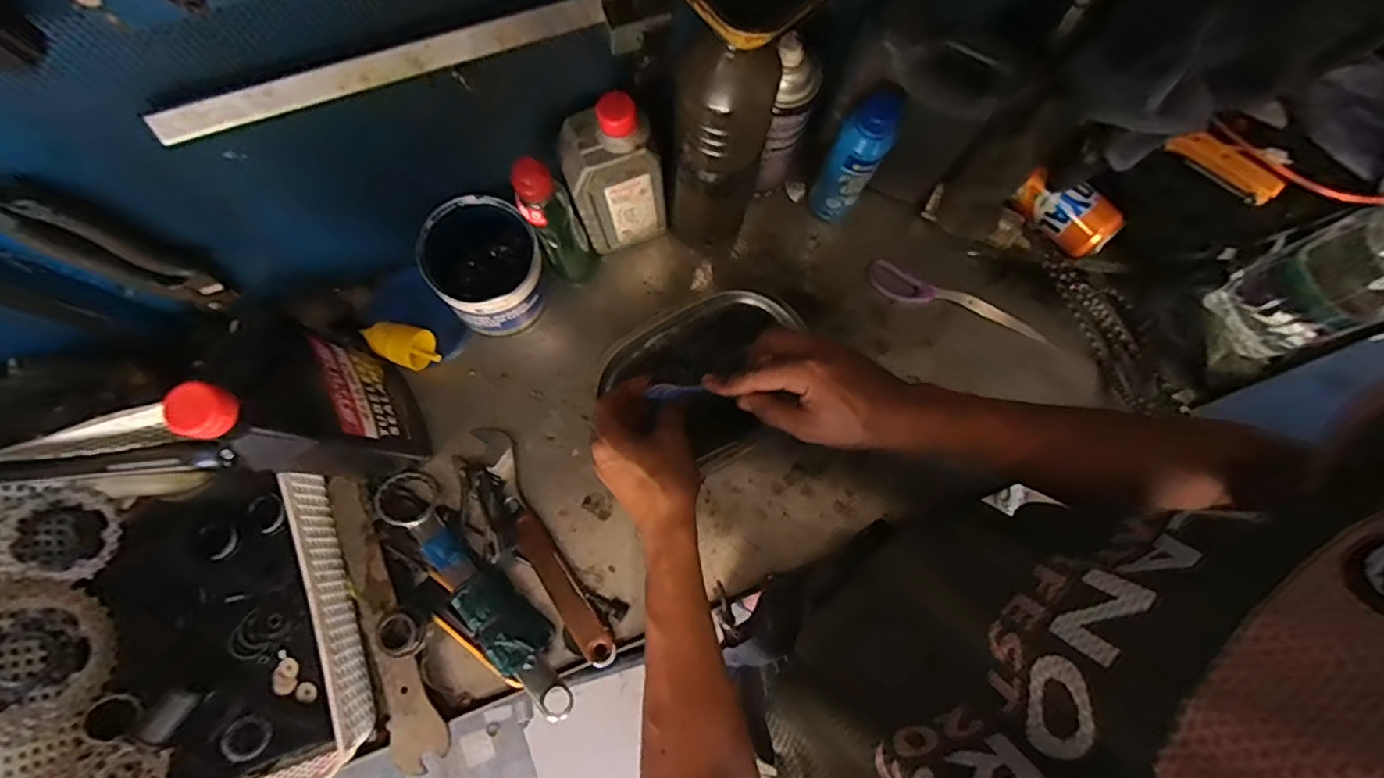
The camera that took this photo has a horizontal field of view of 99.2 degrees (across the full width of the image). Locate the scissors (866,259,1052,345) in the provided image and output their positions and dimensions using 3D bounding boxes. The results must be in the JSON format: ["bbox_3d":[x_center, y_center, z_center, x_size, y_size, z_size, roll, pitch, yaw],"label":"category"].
[{"bbox_3d":[0.273,-0.084,0.611,0.191,0.008,0.035,25,79,5],"label":"scissors"}]

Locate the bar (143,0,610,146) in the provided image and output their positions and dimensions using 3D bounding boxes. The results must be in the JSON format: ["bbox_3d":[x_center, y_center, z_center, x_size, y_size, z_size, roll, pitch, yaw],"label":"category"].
[{"bbox_3d":[-0.185,-0.199,0.363,0.271,0.016,0.009,-21,36,-8],"label":"bar"}]

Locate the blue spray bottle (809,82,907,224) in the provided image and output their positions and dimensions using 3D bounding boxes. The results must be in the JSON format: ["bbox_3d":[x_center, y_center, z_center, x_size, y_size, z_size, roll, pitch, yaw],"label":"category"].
[{"bbox_3d":[0.154,-0.216,0.562,0.052,0.153,0.052,0,78,-1],"label":"blue spray bottle"}]

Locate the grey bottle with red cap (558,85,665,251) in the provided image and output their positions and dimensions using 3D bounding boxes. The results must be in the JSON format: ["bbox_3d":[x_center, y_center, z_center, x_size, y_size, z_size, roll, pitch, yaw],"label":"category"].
[{"bbox_3d":[-0.068,-0.185,0.529,0.085,0.174,0.048,-16,78,-4],"label":"grey bottle with red cap"}]

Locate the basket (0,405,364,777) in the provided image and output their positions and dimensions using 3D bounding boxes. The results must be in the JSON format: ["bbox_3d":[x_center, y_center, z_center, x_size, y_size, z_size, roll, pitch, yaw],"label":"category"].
[{"bbox_3d":[-0.434,0.189,0.487,0.255,0.096,0.313,-18,79,-4],"label":"basket"}]

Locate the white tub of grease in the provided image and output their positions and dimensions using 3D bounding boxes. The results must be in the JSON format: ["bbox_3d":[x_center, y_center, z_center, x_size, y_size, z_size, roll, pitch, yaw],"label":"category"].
[{"bbox_3d":[-0.194,-0.120,0.564,0.102,0.099,0.121,-28,79,-6],"label":"white tub of grease"}]

